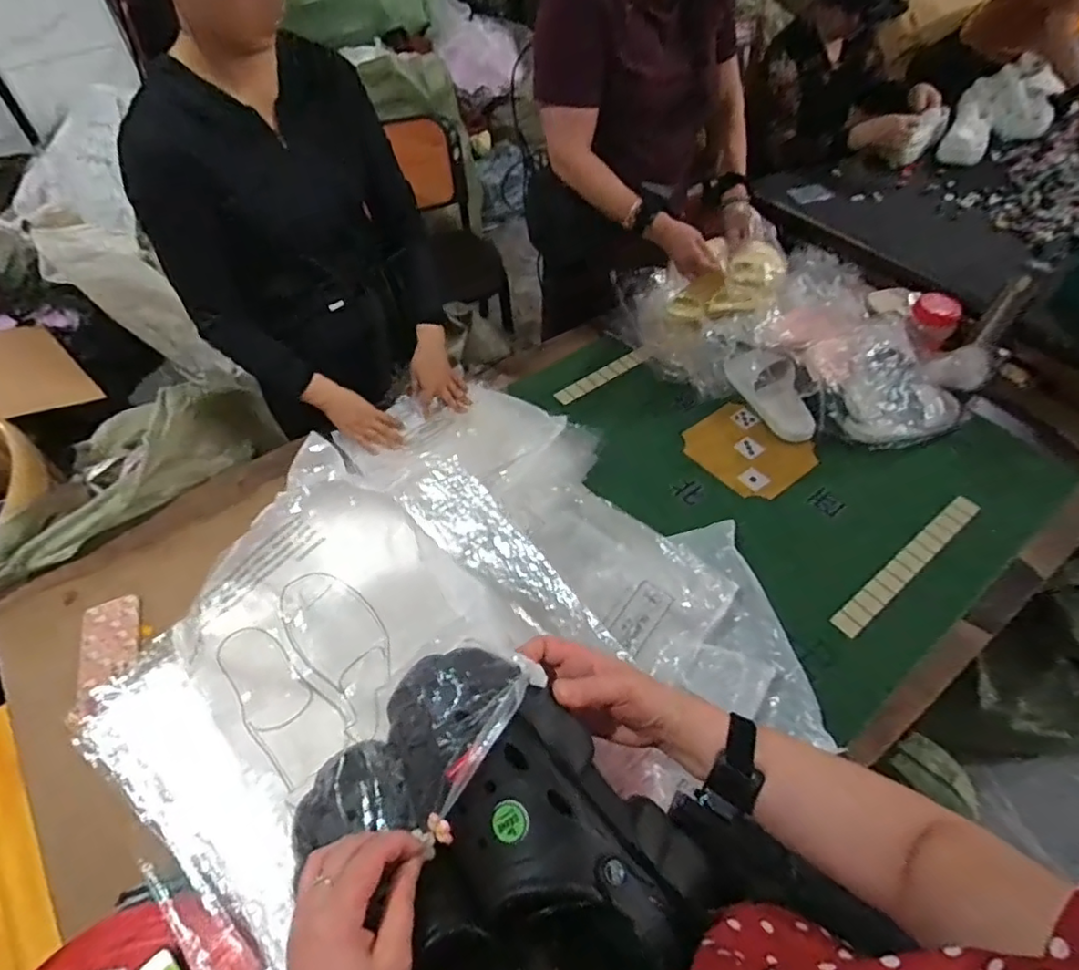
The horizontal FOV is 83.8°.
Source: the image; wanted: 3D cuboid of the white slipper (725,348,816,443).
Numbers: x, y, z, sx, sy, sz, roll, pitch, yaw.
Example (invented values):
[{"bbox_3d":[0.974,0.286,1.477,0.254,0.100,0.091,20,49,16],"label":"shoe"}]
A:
[{"bbox_3d":[0.483,-0.202,1.230,0.099,0.079,0.231,-18,53,-12],"label":"white slipper"}]

